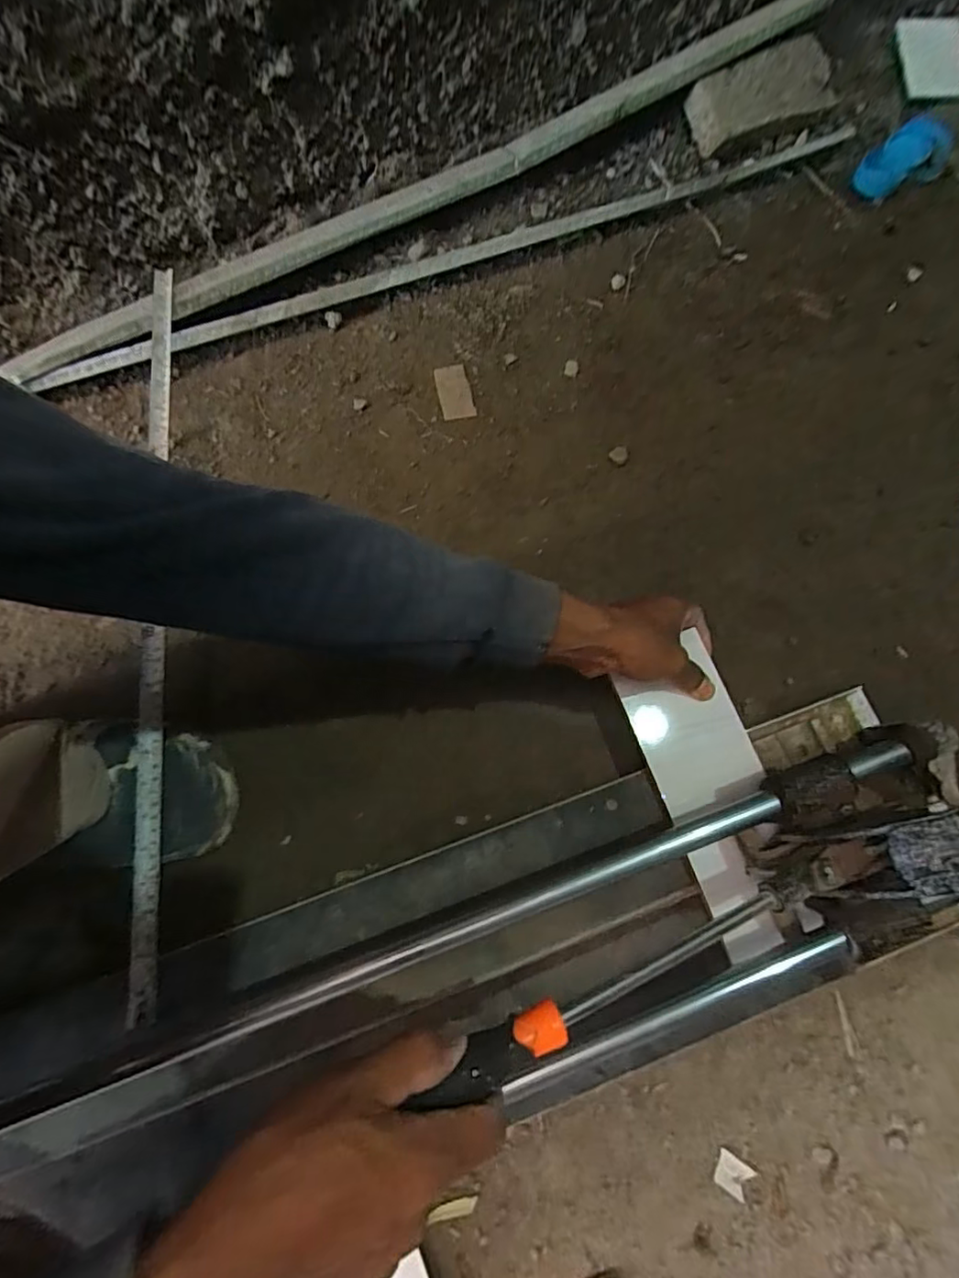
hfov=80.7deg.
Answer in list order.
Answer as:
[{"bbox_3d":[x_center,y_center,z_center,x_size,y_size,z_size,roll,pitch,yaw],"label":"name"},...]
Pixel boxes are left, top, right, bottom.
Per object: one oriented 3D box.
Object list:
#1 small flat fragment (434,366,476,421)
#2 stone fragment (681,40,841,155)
[{"bbox_3d":[-0.029,-0.278,0.636,0.036,0.005,0.067,-12,74,-5],"label":"small flat fragment"},{"bbox_3d":[0.354,-0.685,0.708,0.214,0.026,0.082,-28,101,-10],"label":"stone fragment"}]

